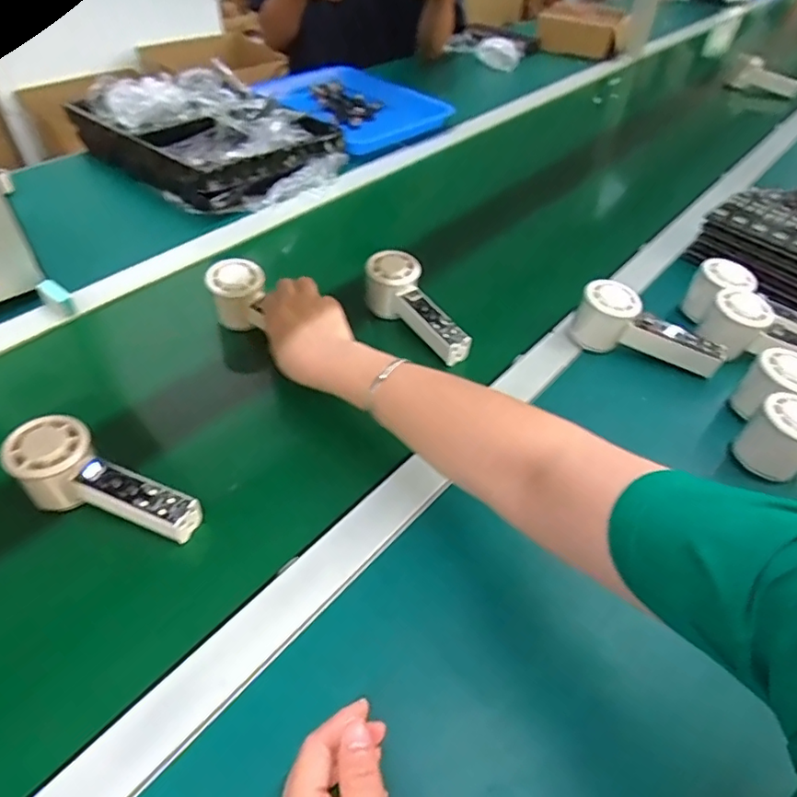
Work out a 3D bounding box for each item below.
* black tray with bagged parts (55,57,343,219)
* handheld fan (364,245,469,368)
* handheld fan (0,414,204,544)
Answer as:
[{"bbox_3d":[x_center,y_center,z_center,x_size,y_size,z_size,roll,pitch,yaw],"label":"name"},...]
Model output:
[{"bbox_3d":[-0.290,-0.416,0.874,0.380,0.088,0.285,28,50,23],"label":"black tray with bagged parts"},{"bbox_3d":[0.019,-0.096,0.611,0.048,0.055,0.155,-29,67,-29],"label":"handheld fan"},{"bbox_3d":[-0.231,0.075,0.443,0.150,0.057,0.054,25,47,3],"label":"handheld fan"}]

